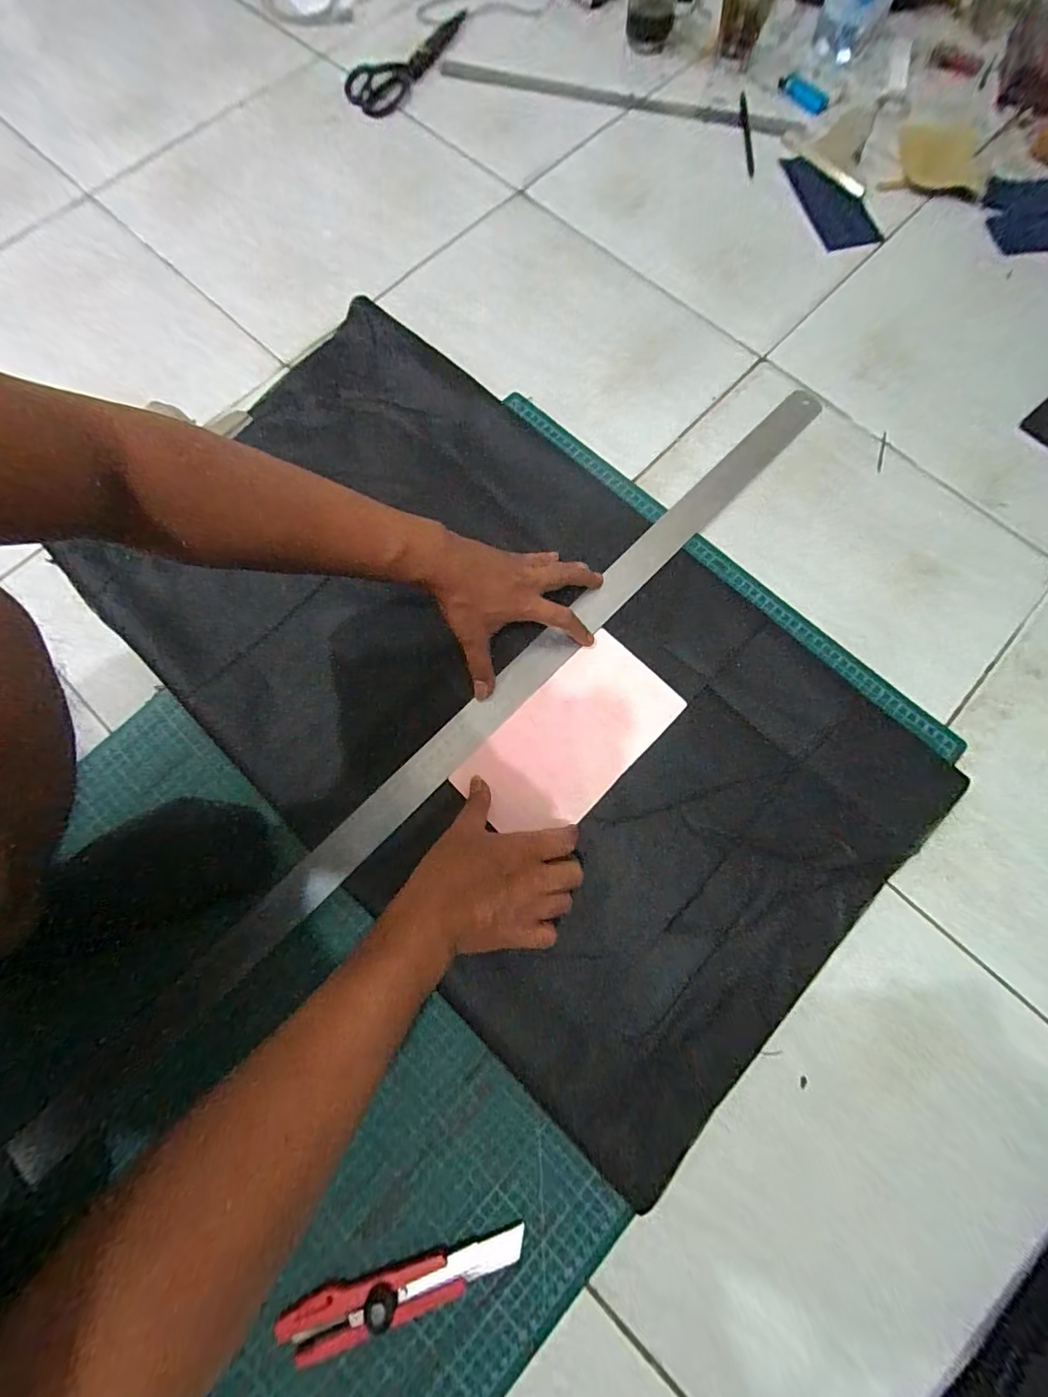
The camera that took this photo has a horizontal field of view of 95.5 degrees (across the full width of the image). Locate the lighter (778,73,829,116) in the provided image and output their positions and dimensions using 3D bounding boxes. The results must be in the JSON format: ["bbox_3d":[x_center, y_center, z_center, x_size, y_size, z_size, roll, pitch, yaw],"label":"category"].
[{"bbox_3d":[0.400,-0.864,0.683,0.032,0.016,0.086,-33,78,-8],"label":"lighter"}]

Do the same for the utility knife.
[{"bbox_3d":[-0.088,0.433,0.347,0.177,0.018,0.031,-18,76,-4],"label":"utility knife"}]

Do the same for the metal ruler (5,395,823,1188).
[{"bbox_3d":[-0.031,0.009,0.457,0.036,0.006,0.983,44,80,10],"label":"metal ruler"}]

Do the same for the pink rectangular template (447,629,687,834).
[{"bbox_3d":[0.045,0.038,0.449,0.111,0.005,0.204,43,79,12],"label":"pink rectangular template"}]

